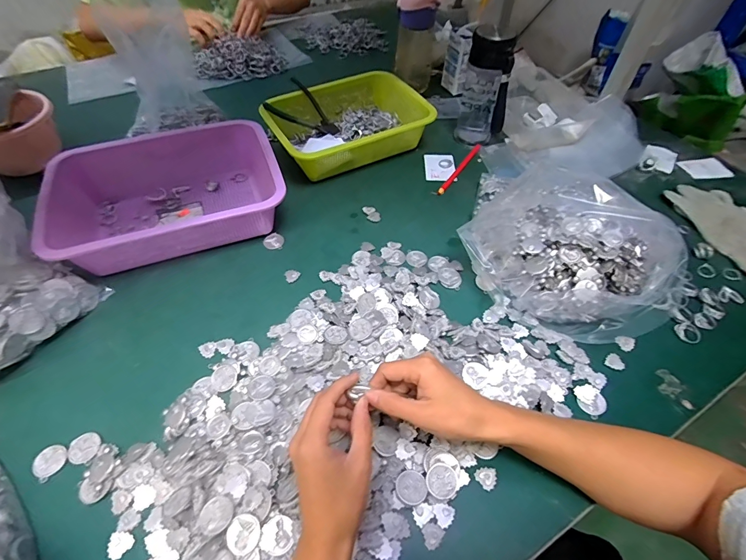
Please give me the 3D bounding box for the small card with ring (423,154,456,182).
[{"bbox_3d":[0.119,-0.201,0.682,0.052,0.010,0.074,2,53,-1],"label":"small card with ring"}]

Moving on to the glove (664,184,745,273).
[{"bbox_3d":[0.540,-0.078,0.572,0.089,0.022,0.193,-8,53,-8],"label":"glove"}]

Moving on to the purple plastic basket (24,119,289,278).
[{"bbox_3d":[-0.294,-0.131,0.571,0.294,0.086,0.221,-18,55,-15],"label":"purple plastic basket"}]

